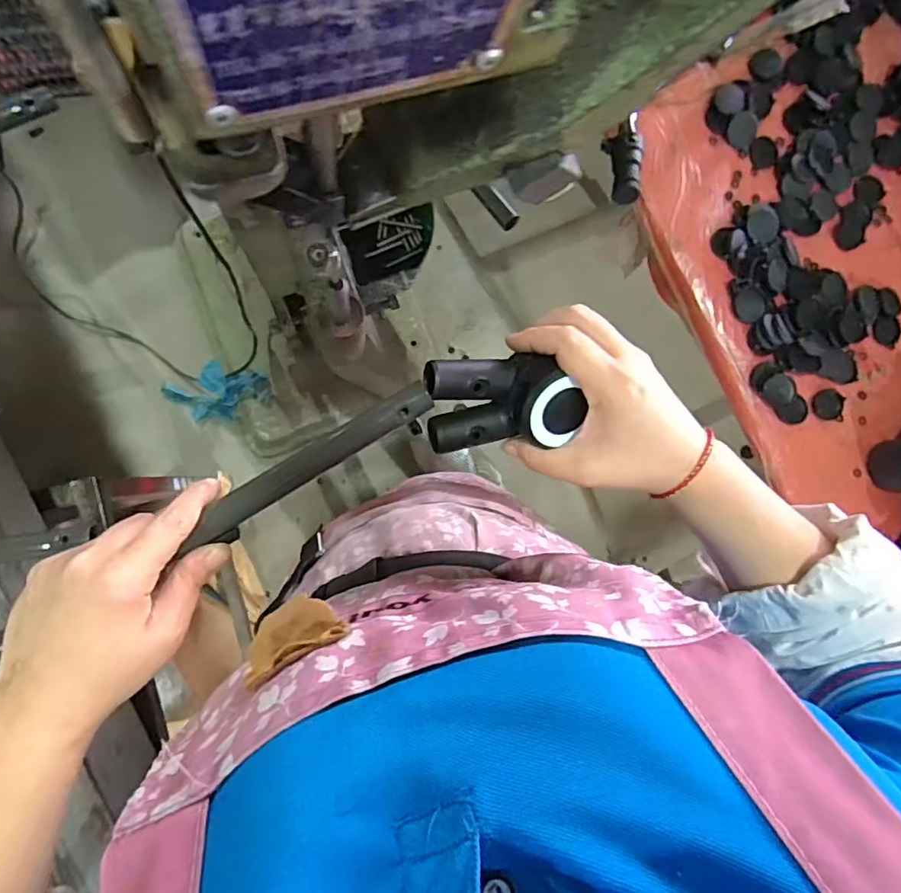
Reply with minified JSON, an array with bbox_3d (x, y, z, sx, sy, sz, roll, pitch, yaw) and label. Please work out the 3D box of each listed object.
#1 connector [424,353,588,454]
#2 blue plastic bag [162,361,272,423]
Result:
[{"bbox_3d":[0.031,-0.026,0.331,0.087,0.043,0.053,-4,89,-10],"label":"connector"},{"bbox_3d":[-0.517,-0.124,1.211,0.255,0.056,0.119,-8,89,22],"label":"blue plastic bag"}]

